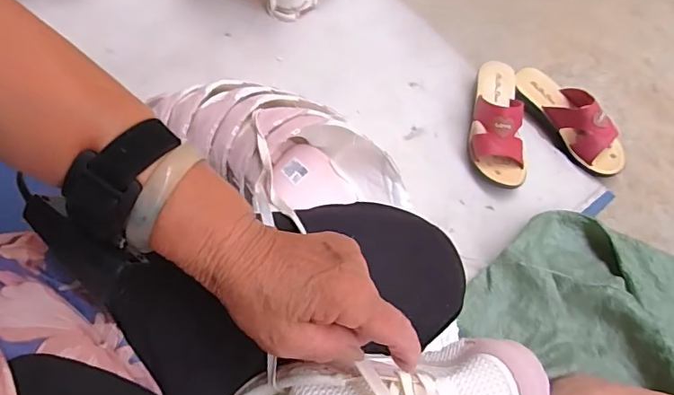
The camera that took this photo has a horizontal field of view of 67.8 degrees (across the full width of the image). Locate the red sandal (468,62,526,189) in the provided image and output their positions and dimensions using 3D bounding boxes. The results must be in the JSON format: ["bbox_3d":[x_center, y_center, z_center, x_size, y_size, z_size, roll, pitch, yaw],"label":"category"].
[{"bbox_3d":[0.263,-0.130,0.822,0.083,0.079,0.223,2,66,-2],"label":"red sandal"}]

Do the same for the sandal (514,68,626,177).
[{"bbox_3d":[0.398,-0.138,0.845,0.075,0.075,0.223,-34,73,-16],"label":"sandal"}]

